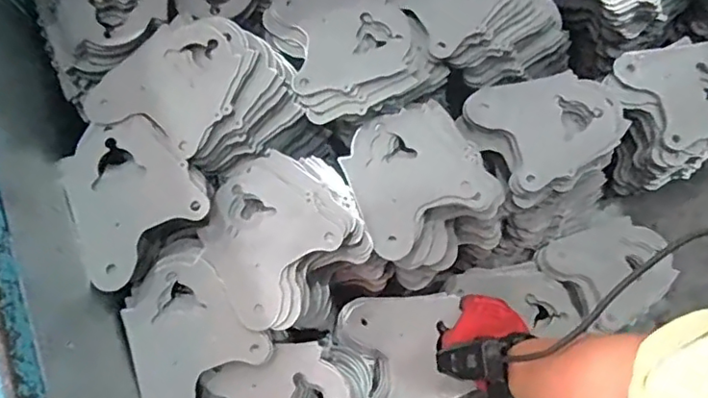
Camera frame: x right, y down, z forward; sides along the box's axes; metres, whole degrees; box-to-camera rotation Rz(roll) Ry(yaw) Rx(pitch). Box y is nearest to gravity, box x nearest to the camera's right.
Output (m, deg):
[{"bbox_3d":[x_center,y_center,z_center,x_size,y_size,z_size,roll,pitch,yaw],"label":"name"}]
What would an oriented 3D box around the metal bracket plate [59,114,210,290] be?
[{"bbox_3d":[-0.232,-0.011,0.573,0.126,0.010,0.160,-34,70,-3],"label":"metal bracket plate"}]

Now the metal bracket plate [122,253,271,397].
[{"bbox_3d":[-0.174,0.133,0.561,0.125,0.015,0.141,-38,71,-10],"label":"metal bracket plate"}]

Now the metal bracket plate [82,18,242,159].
[{"bbox_3d":[-0.200,-0.131,0.610,0.150,0.008,0.142,21,73,16],"label":"metal bracket plate"}]

